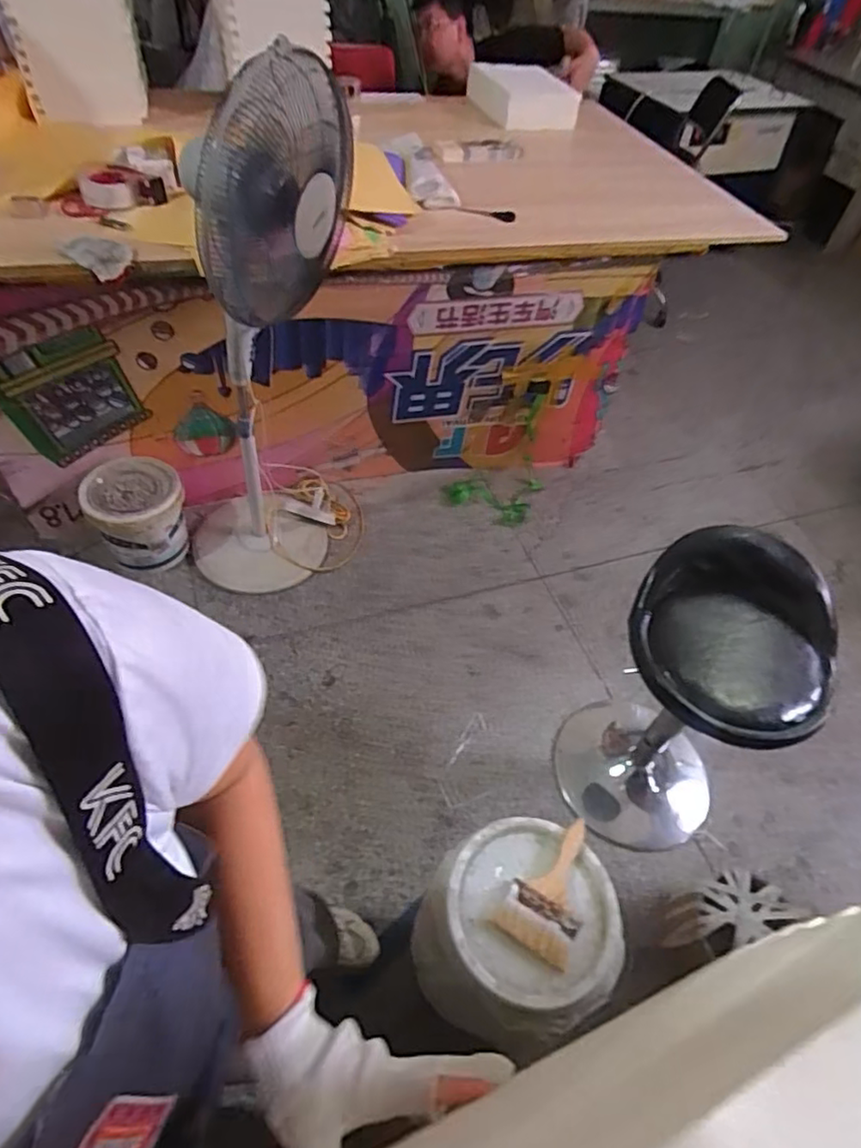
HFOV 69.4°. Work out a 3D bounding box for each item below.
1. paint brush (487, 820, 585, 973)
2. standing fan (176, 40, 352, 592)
[{"bbox_3d":[0.180,0.448,0.894,0.104,0.021,0.184,29,53,17],"label":"paint brush"},{"bbox_3d":[-0.391,-0.471,1.449,0.418,1.172,0.339,-2,51,-8],"label":"standing fan"}]

